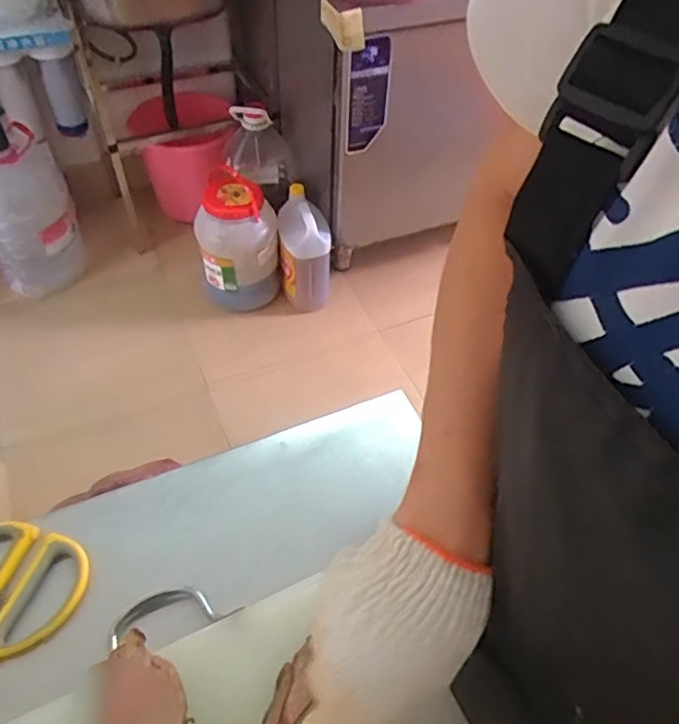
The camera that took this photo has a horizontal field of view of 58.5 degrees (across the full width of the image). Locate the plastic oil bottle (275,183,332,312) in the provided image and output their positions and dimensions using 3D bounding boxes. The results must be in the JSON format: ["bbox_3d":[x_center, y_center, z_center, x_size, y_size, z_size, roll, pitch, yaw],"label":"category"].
[{"bbox_3d":[-0.096,-0.302,1.673,0.138,0.284,0.175,-2,50,-4],"label":"plastic oil bottle"}]

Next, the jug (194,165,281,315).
[{"bbox_3d":[-0.275,-0.309,1.637,0.196,0.356,0.160,-28,57,-23],"label":"jug"}]

